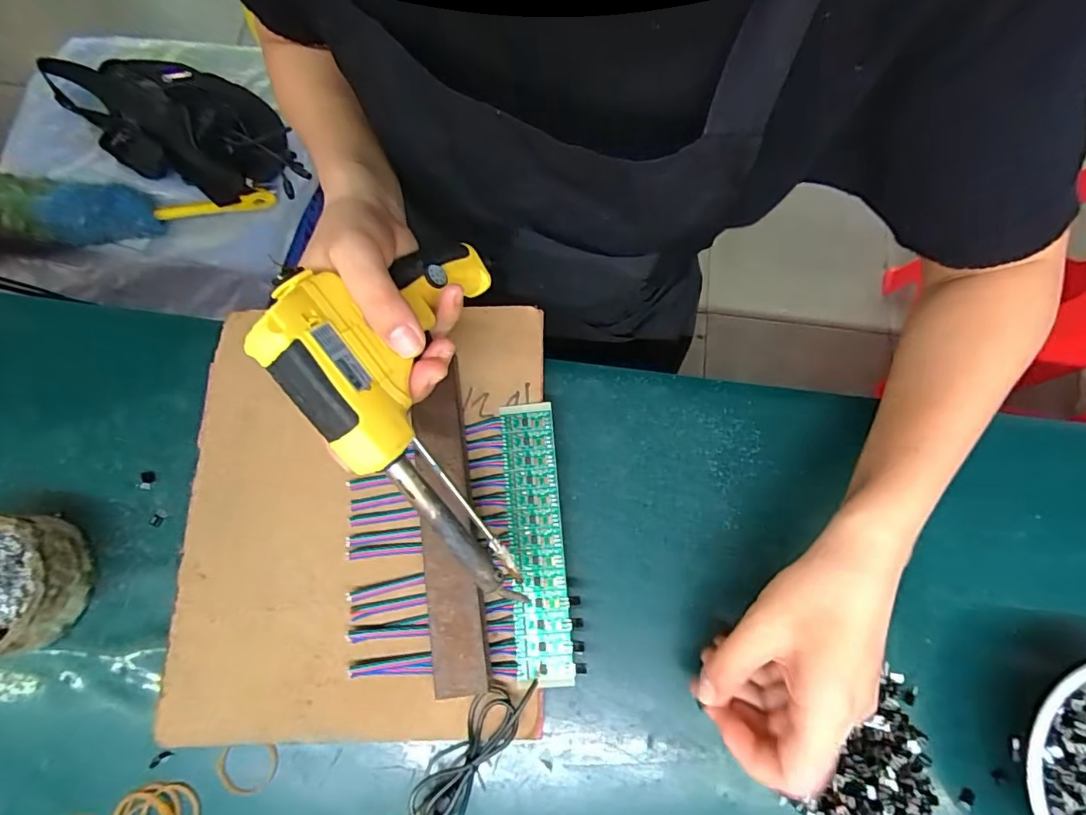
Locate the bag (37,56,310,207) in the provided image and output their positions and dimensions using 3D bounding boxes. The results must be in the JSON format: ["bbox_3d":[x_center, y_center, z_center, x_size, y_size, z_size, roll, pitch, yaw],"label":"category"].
[{"bbox_3d":[-0.517,-0.416,0.734,0.443,0.084,0.171,25,78,6],"label":"bag"}]

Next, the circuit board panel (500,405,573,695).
[{"bbox_3d":[-0.005,0.077,0.312,0.032,0.004,0.163,-5,78,4],"label":"circuit board panel"}]

